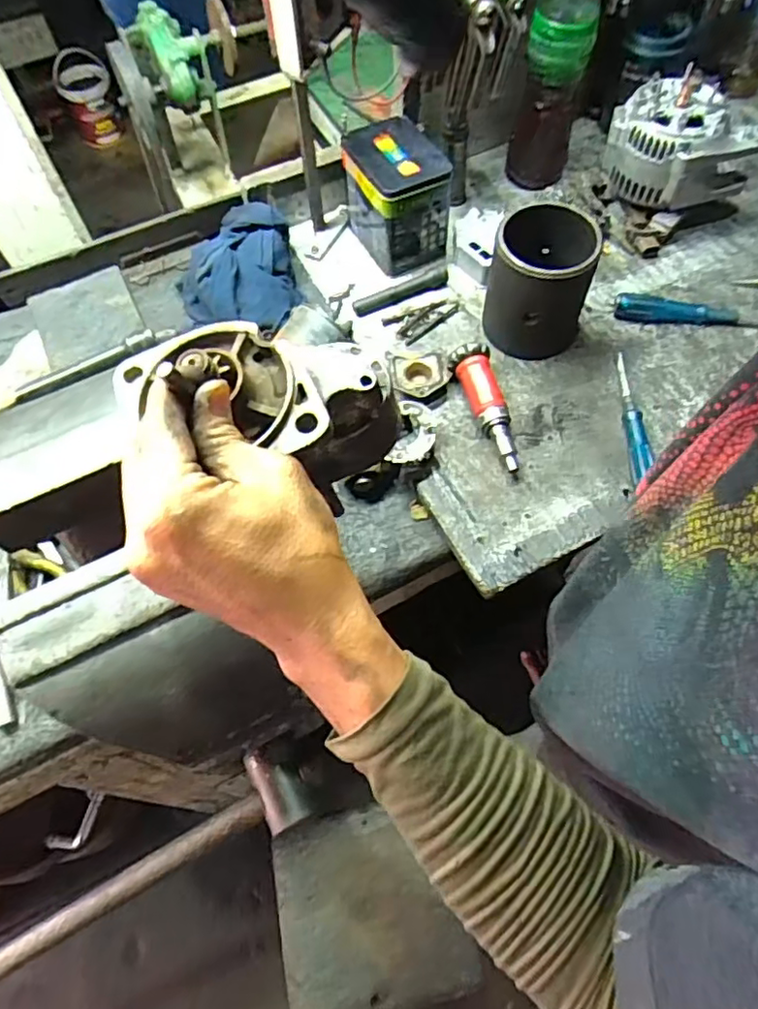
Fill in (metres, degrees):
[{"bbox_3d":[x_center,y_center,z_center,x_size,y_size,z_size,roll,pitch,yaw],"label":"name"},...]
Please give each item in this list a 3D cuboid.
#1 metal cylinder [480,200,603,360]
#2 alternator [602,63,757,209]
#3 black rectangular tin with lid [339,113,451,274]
[{"bbox_3d":[0.179,-0.255,0.699,0.106,0.120,0.107,8,63,6],"label":"metal cylinder"},{"bbox_3d":[0.368,-0.454,0.792,0.151,0.134,0.153,-22,64,-10],"label":"alternator"},{"bbox_3d":[0.020,-0.396,0.790,0.100,0.125,0.144,-25,65,-11],"label":"black rectangular tin with lid"}]

